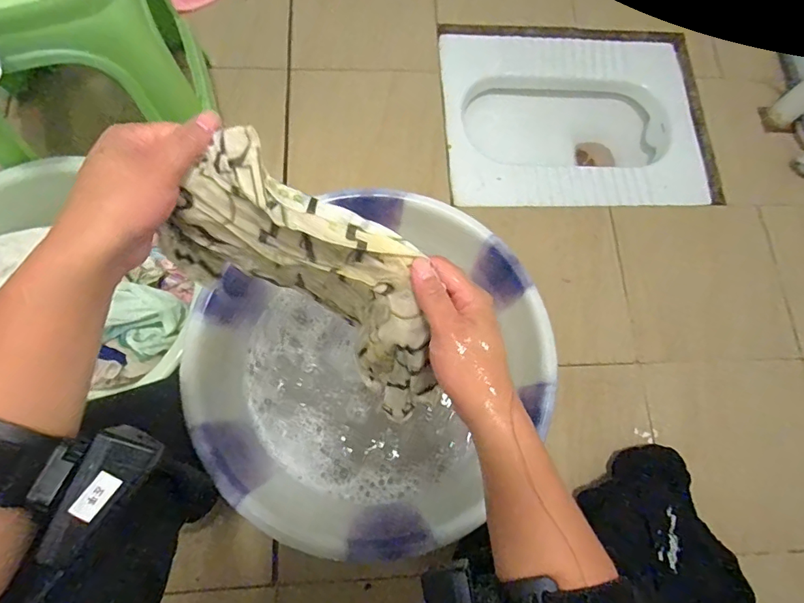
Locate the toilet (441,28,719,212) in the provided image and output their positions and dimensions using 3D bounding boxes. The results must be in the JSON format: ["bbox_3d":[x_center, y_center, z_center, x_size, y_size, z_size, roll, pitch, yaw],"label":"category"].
[{"bbox_3d":[0.326,-0.337,0.970,0.491,0.179,0.385,-1,73,-5],"label":"toilet"}]

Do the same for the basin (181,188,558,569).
[{"bbox_3d":[-0.036,0.088,0.654,0.458,0.150,0.428,-37,79,-13],"label":"basin"}]

